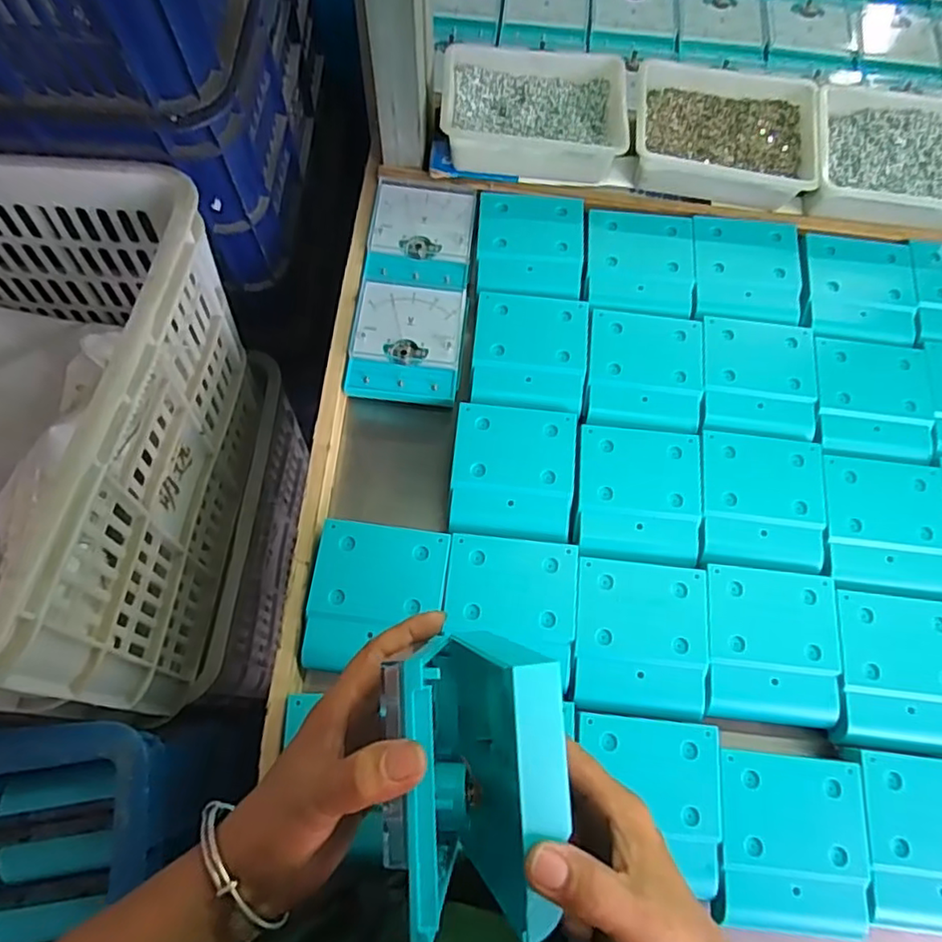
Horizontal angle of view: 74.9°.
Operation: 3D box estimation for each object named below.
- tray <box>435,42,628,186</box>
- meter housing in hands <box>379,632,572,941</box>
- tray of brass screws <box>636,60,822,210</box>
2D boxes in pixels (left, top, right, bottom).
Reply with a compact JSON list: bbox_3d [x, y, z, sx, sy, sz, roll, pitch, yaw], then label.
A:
[{"bbox_3d":[0.061,-0.351,0.610,0.172,0.059,0.126,4,70,1],"label":"tray"},{"bbox_3d":[0.004,0.147,0.299,0.073,0.098,0.116,-3,70,-1],"label":"meter housing in hands"},{"bbox_3d":[0.245,-0.328,0.604,0.174,0.060,0.125,12,71,4],"label":"tray of brass screws"}]

